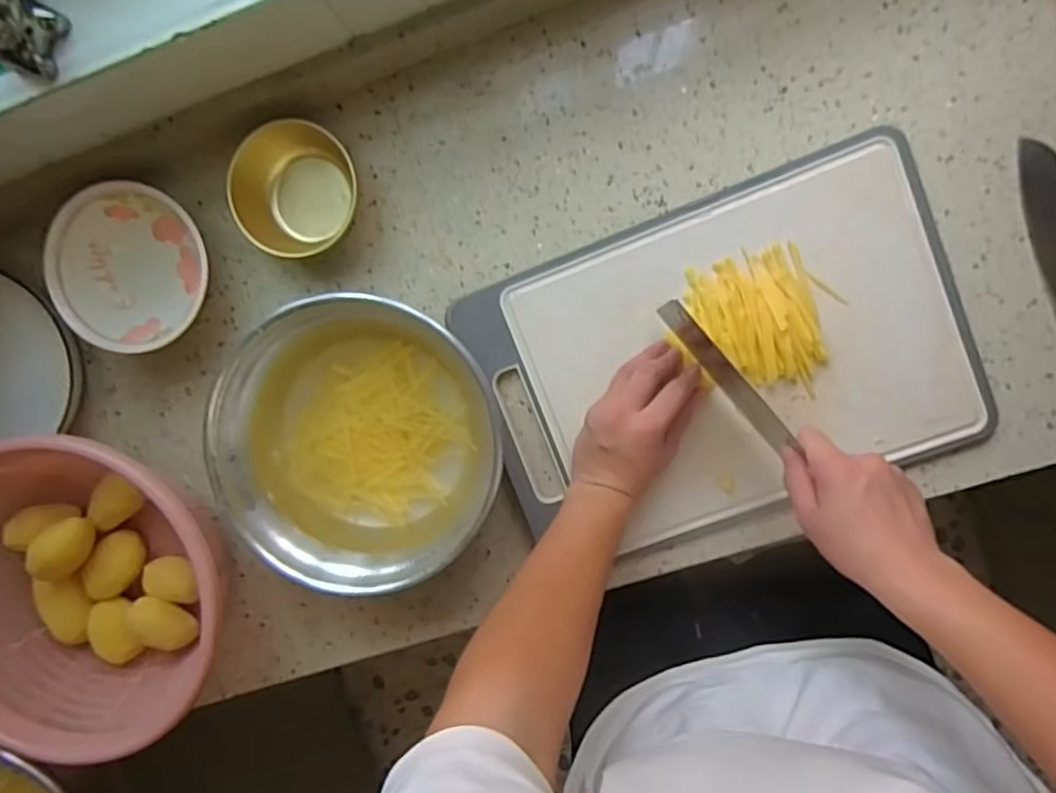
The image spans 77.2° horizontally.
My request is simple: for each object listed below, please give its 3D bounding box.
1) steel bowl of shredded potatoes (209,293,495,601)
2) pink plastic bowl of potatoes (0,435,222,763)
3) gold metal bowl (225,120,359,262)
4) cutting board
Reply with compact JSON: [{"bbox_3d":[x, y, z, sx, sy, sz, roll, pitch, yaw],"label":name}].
[{"bbox_3d":[-0.144,0.039,0.601,0.247,0.090,0.249,1,97,6],"label":"steel bowl of shredded potatoes"},{"bbox_3d":[-0.408,0.171,0.623,0.275,0.133,0.268,1,97,6],"label":"pink plastic bowl of potatoes"},{"bbox_3d":[-0.212,-0.188,0.603,0.109,0.048,0.115,1,97,6],"label":"gold metal bowl"},{"bbox_3d":[0.171,-0.031,0.596,0.416,0.025,0.279,-21,94,8],"label":"cutting board"}]

